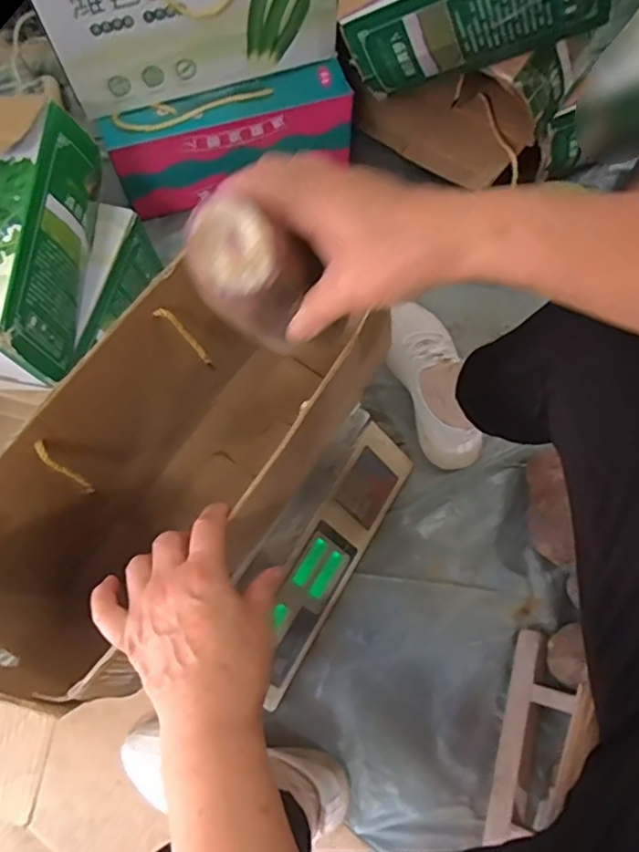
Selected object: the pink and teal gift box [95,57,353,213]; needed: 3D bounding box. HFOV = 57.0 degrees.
[{"bbox_3d":[-0.121,-0.400,0.838,0.329,0.139,0.102,-11,71,-3],"label":"pink and teal gift box"}]

